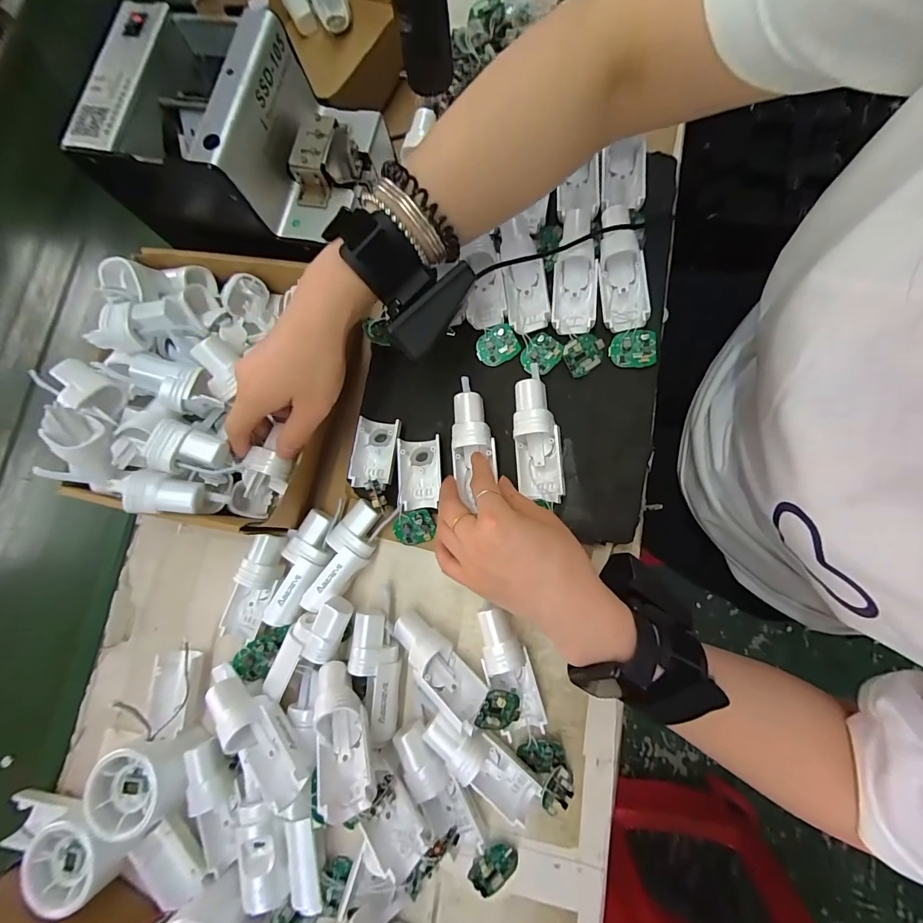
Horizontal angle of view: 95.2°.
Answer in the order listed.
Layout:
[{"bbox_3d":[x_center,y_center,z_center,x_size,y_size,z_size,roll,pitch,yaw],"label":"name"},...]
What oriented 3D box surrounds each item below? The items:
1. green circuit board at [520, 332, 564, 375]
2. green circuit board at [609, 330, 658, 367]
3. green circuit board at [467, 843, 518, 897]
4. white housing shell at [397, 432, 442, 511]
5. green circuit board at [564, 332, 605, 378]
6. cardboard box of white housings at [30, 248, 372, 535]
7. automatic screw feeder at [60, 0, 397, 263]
[{"bbox_3d":[0.066,-0.089,0.350,0.029,0.005,0.035,37,91,11],"label":"green circuit board"},{"bbox_3d":[0.138,-0.091,0.340,0.036,0.004,0.029,3,98,16],"label":"green circuit board"},{"bbox_3d":[0.024,0.287,0.299,0.034,0.010,0.025,-42,77,-1],"label":"green circuit board"},{"bbox_3d":[-0.033,0.009,0.340,0.033,0.013,0.057,-4,79,7],"label":"white housing shell"},{"bbox_3d":[0.100,-0.087,0.344,0.034,0.004,0.029,-32,98,-6],"label":"green circuit board"},{"bbox_3d":[-0.198,-0.060,0.341,0.189,0.084,0.211,11,81,10],"label":"cardboard box of white housings"},{"bbox_3d":[-0.168,-0.237,0.329,0.187,0.107,0.141,13,81,10],"label":"automatic screw feeder"}]

